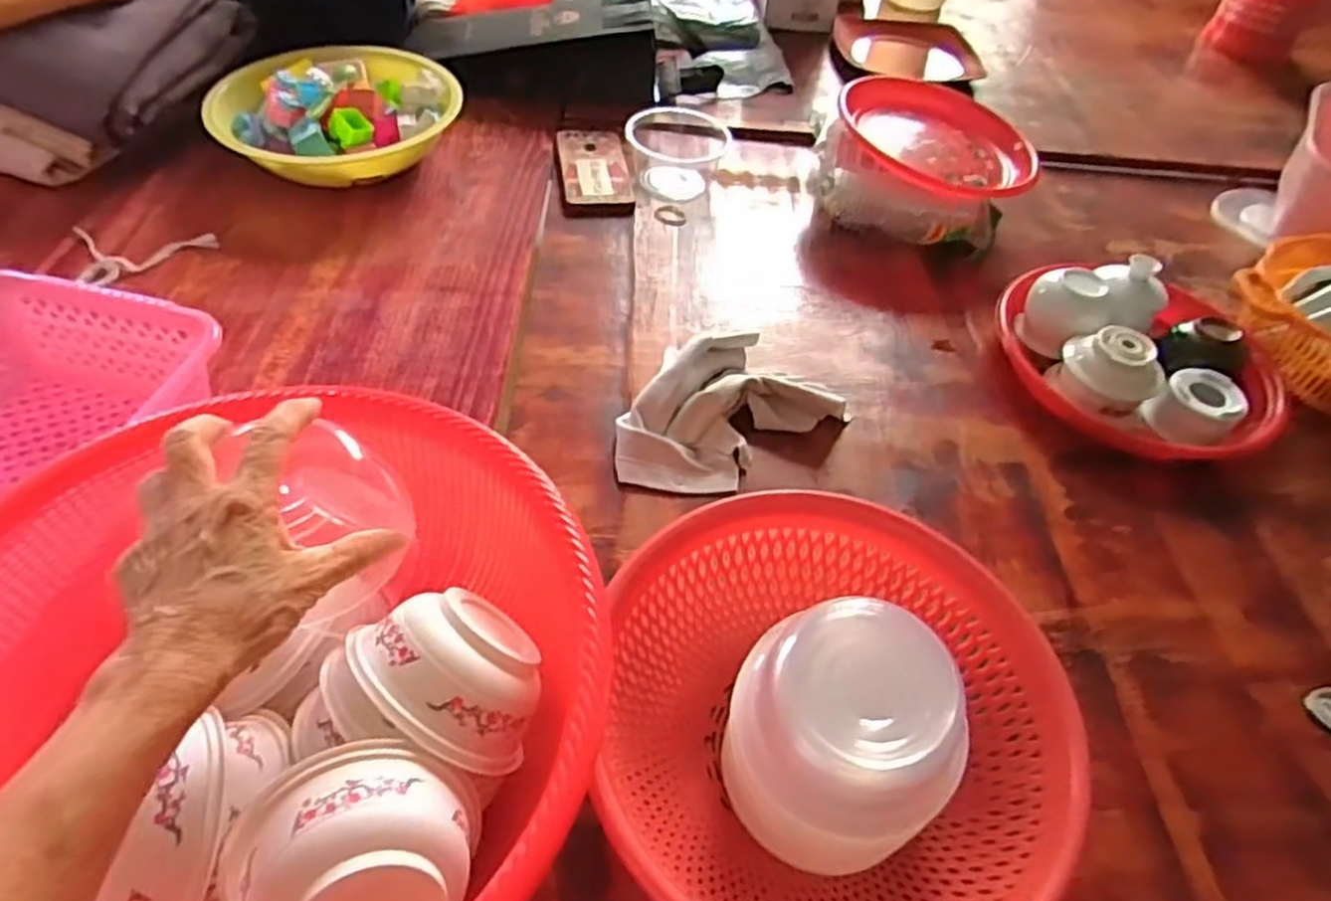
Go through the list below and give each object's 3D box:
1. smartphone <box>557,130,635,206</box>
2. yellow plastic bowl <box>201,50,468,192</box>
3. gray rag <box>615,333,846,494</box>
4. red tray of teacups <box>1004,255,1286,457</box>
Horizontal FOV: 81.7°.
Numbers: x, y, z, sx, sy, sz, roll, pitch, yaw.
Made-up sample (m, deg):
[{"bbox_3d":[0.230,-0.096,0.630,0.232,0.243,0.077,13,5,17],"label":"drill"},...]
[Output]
[{"bbox_3d":[-0.082,-0.325,0.879,0.075,0.012,0.146,-5,51,-8],"label":"smartphone"},{"bbox_3d":[-0.352,-0.359,0.835,0.205,0.080,0.237,37,55,23],"label":"yellow plastic bowl"},{"bbox_3d":[0.043,-0.030,0.623,0.183,0.044,0.123,-34,60,-28],"label":"gray rag"},{"bbox_3d":[0.439,-0.090,0.708,0.244,0.068,0.208,14,50,7],"label":"red tray of teacups"}]

